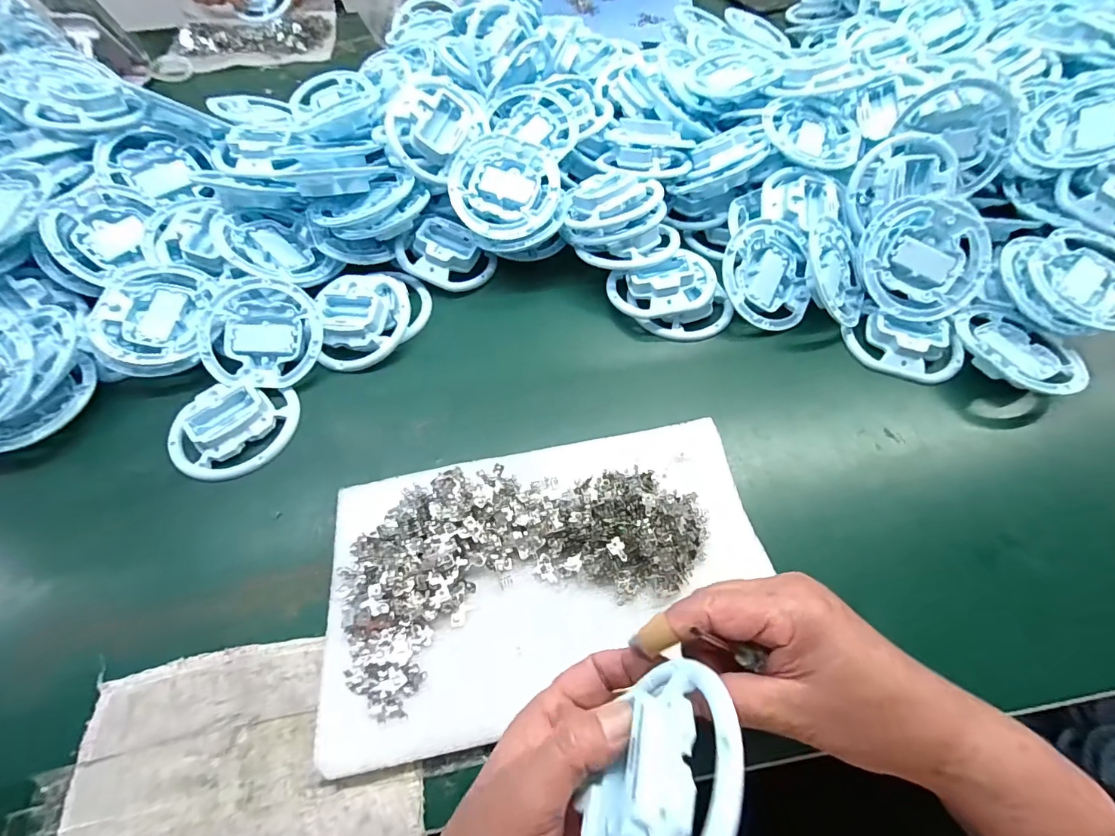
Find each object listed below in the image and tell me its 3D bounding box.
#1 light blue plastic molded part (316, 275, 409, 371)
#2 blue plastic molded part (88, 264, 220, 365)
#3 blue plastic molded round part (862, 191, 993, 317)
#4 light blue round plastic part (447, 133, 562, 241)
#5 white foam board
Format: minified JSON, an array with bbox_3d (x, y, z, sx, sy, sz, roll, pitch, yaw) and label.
[{"bbox_3d":[-0.181,-0.092,0.448,0.081,0.034,0.090,-6,62,-3],"label":"light blue plastic molded part"},{"bbox_3d":[-0.364,-0.096,0.434,0.098,0.023,0.103,3,59,3],"label":"blue plastic molded part"},{"bbox_3d":[0.337,-0.148,0.443,0.107,0.033,0.111,0,96,4],"label":"blue plastic molded round part"},{"bbox_3d":[-0.051,-0.226,0.467,0.103,0.015,0.101,0,83,0],"label":"light blue round plastic part"},{"bbox_3d":[-0.004,0.100,0.333,0.303,0.017,0.179,-12,59,-5],"label":"white foam board"}]

